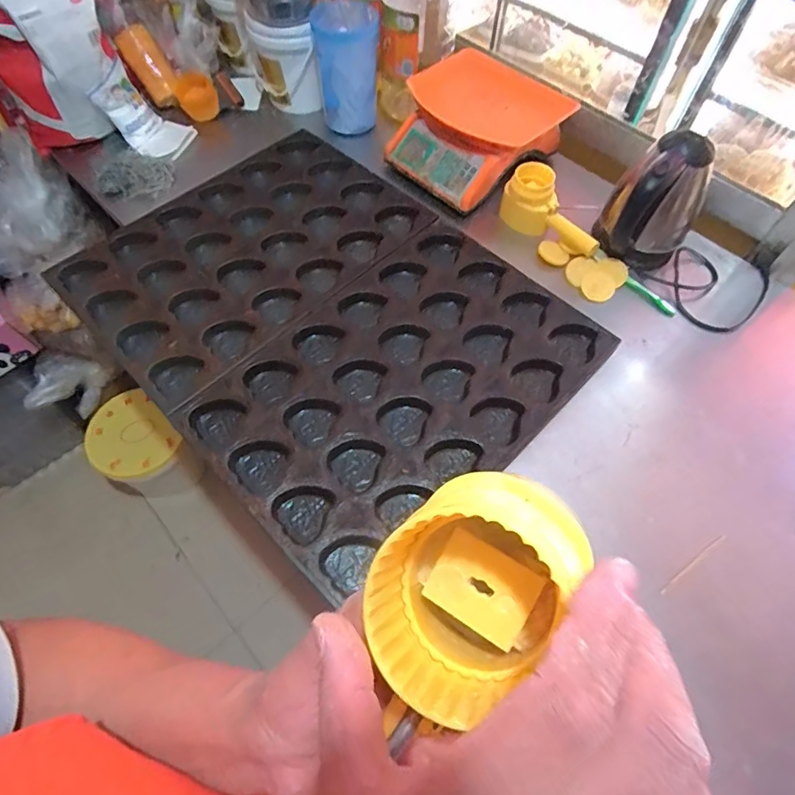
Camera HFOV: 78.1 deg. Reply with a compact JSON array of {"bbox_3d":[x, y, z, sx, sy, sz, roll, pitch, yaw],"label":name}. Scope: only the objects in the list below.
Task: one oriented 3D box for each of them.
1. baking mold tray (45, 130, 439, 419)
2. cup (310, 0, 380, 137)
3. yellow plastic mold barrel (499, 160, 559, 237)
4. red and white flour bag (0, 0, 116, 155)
[{"bbox_3d":[-0.276,-0.269,0.906,0.580,0.046,0.404,-41,69,-20],"label":"baking mold tray"},{"bbox_3d":[-0.105,-0.690,1.031,0.129,0.187,0.123,-6,61,-4],"label":"cup"},{"bbox_3d":[0.244,-0.363,0.910,0.099,0.092,0.094,16,62,8],"label":"yellow plastic mold barrel"},{"bbox_3d":[-0.650,-0.673,0.917,0.291,0.355,0.168,-27,64,-15],"label":"red and white flour bag"}]

